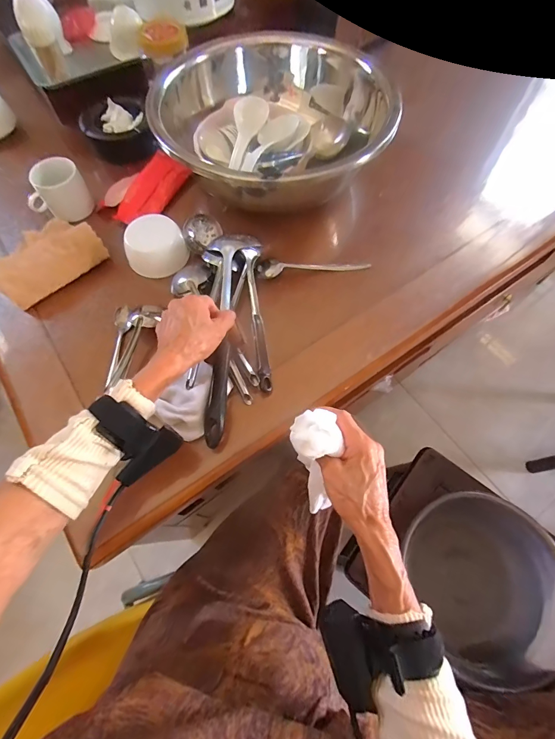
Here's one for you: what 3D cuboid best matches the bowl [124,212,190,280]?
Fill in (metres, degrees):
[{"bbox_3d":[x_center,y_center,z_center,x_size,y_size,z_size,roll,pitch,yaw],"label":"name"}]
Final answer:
[{"bbox_3d":[-0.183,-0.187,0.531,0.086,0.056,0.071,-17,67,-7],"label":"bowl"}]

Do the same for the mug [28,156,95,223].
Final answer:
[{"bbox_3d":[-0.350,-0.286,0.561,0.084,0.070,0.066,-26,69,-11],"label":"mug"}]

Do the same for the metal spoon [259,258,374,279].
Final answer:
[{"bbox_3d":[0.054,-0.159,0.537,0.171,0.014,0.029,-3,66,-1],"label":"metal spoon"}]

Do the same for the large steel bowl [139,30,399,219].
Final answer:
[{"bbox_3d":[0.001,-0.382,0.564,0.324,0.140,0.308,0,66,0],"label":"large steel bowl"}]

